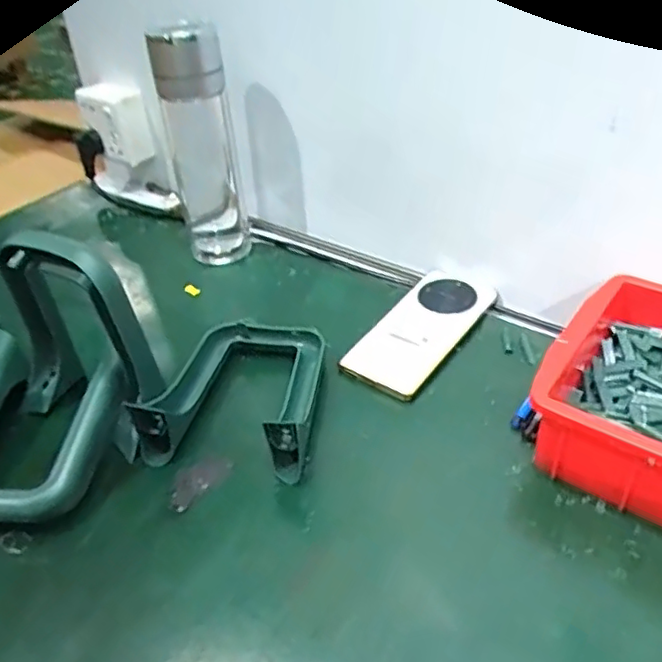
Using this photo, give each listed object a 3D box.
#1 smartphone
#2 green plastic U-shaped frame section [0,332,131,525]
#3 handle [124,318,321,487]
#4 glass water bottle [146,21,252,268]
[{"bbox_3d":[0.083,-0.002,0.568,0.073,0.017,0.164,23,46,29],"label":"smartphone"},{"bbox_3d":[-0.226,0.075,0.476,0.118,0.055,0.149,1,39,6],"label":"green plastic U-shaped frame section"},{"bbox_3d":[-0.073,0.040,0.511,0.126,0.048,0.158,3,39,8],"label":"handle"},{"bbox_3d":[-0.130,-0.178,0.643,0.068,0.235,0.061,-10,39,-8],"label":"glass water bottle"}]

